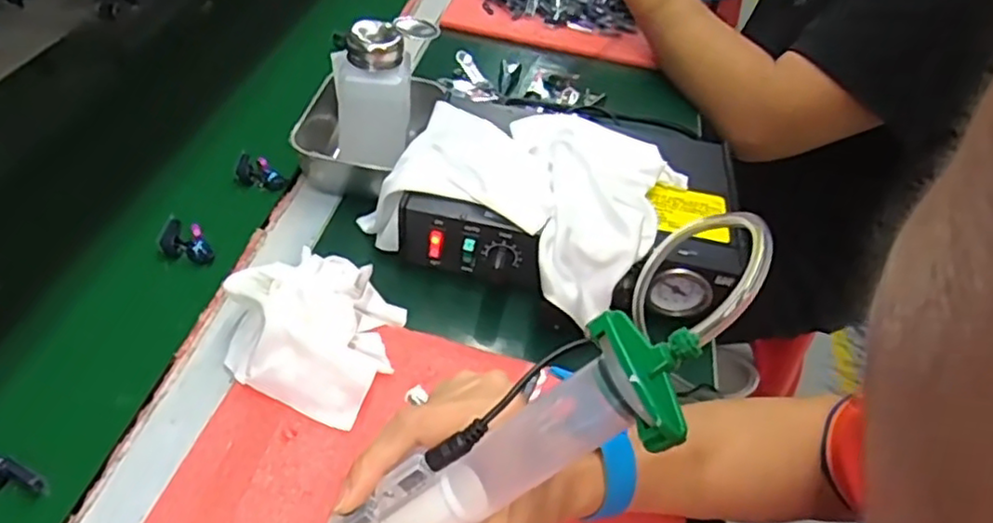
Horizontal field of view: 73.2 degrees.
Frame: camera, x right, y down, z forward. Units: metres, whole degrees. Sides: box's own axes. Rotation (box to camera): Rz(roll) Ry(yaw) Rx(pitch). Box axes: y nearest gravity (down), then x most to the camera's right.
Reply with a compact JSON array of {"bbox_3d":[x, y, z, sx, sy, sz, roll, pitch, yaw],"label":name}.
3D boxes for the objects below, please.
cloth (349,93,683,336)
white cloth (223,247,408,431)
[{"bbox_3d":[0.021,-0.050,0.492,0.197,0.064,0.155,24,48,17],"label":"cloth"},{"bbox_3d":[-0.114,0.032,0.407,0.103,0.051,0.098,19,46,12],"label":"white cloth"}]

